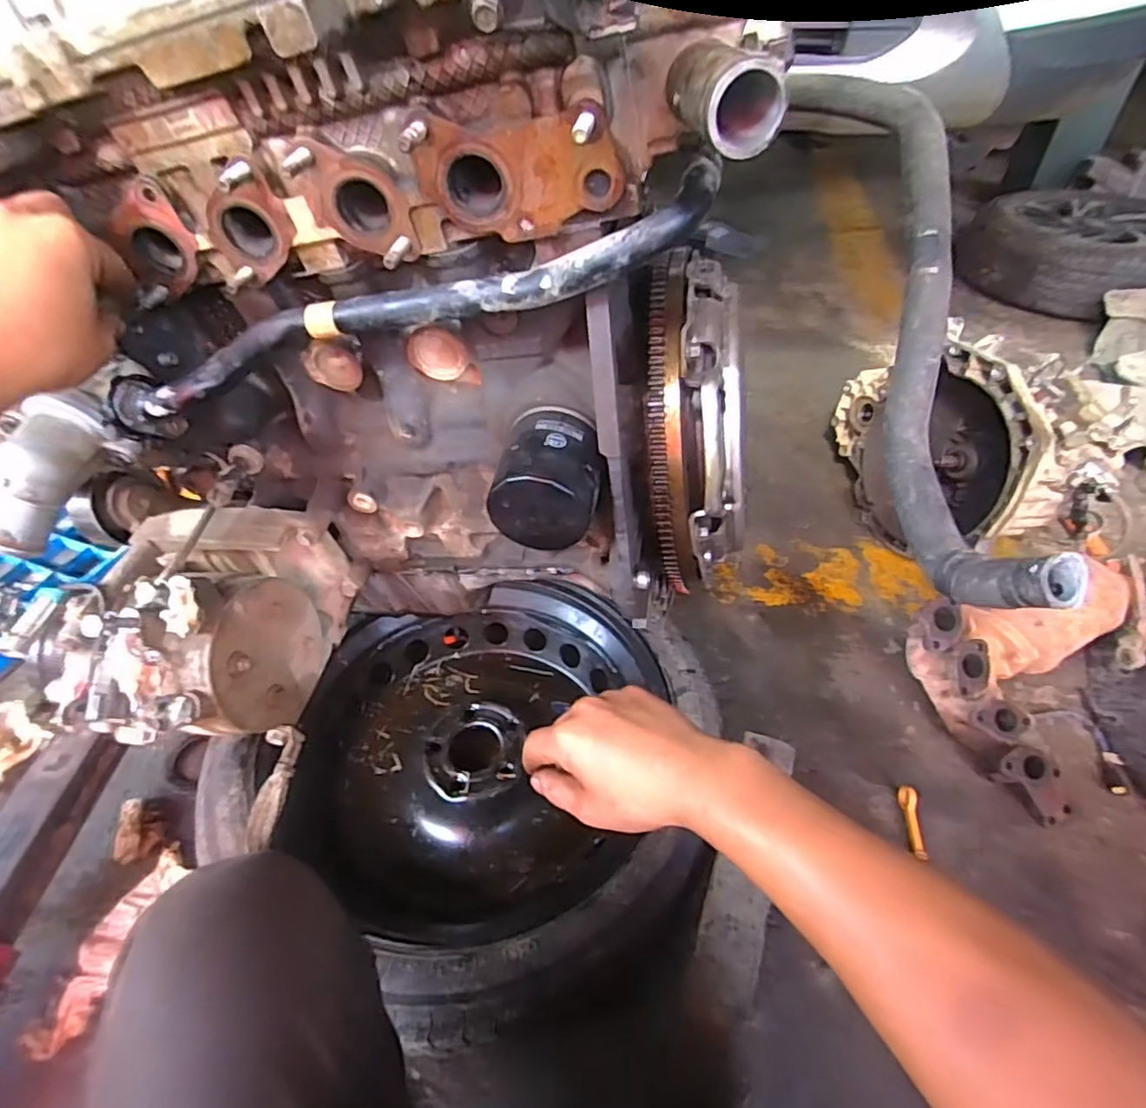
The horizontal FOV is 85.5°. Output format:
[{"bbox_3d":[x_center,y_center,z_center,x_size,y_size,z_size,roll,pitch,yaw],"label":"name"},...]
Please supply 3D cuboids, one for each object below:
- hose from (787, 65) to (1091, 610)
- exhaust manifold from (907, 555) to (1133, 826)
[{"bbox_3d":[0.200,-0.165,0.375,0.066,0.068,0.415,0,70,2],"label":"hose"},{"bbox_3d":[0.691,0.151,0.894,0.384,0.197,0.265,-26,50,-22],"label":"exhaust manifold"}]

